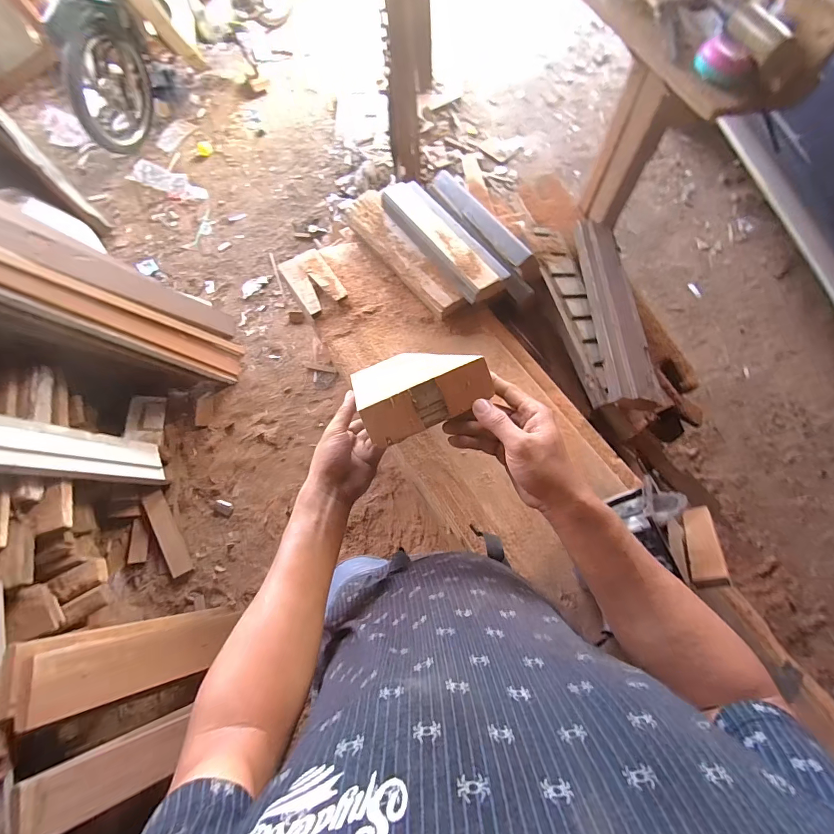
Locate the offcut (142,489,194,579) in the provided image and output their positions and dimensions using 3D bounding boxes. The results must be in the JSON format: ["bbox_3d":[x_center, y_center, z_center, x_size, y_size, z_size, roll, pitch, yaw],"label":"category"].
[{"bbox_3d":[-0.932,0.433,1.453,0.074,0.014,0.323,-25,83,-20],"label":"offcut"}]

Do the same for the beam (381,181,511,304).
[{"bbox_3d":[0.064,-0.476,1.031,0.121,0.073,0.440,-32,72,-8],"label":"beam"}]

